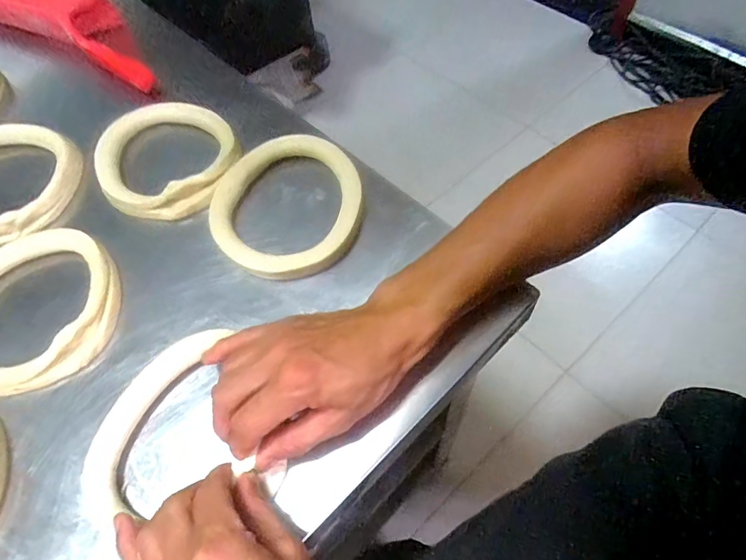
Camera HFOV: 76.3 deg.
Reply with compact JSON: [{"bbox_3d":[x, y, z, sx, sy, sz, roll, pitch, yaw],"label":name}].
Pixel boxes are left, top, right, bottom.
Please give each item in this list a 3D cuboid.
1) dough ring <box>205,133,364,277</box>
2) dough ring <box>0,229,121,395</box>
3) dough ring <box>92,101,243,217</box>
[{"bbox_3d":[-0.079,-0.071,0.441,0.136,0.018,0.151,-3,59,2],"label":"dough ring"},{"bbox_3d":[-0.292,0.022,0.403,0.145,0.019,0.142,-2,60,3],"label":"dough ring"},{"bbox_3d":[-0.202,-0.121,0.474,0.136,0.026,0.131,-2,60,3],"label":"dough ring"}]

